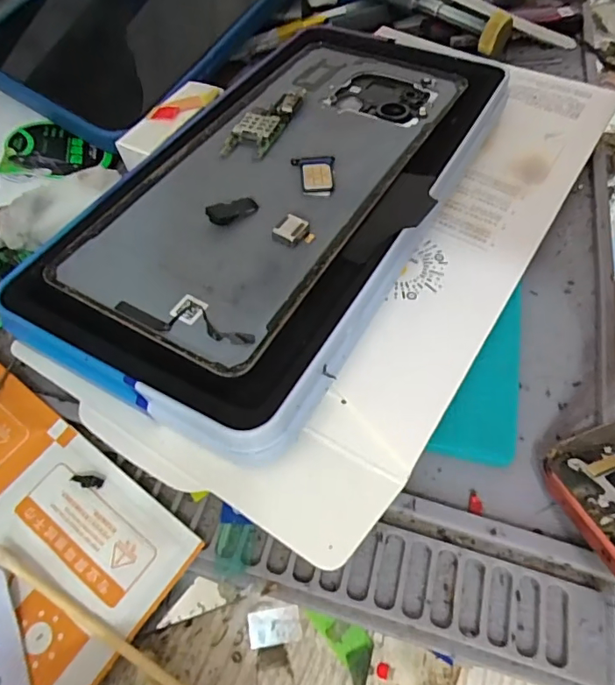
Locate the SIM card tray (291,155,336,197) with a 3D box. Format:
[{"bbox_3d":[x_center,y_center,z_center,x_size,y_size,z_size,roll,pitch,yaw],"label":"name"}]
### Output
[{"bbox_3d":[0.003,-0.056,0.165,0.014,0.005,0.018,-6,56,-3],"label":"SIM card tray"}]

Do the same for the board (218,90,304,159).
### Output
[{"bbox_3d":[-0.015,-0.082,0.183,0.016,0.006,0.043,21,59,15],"label":"board"}]

